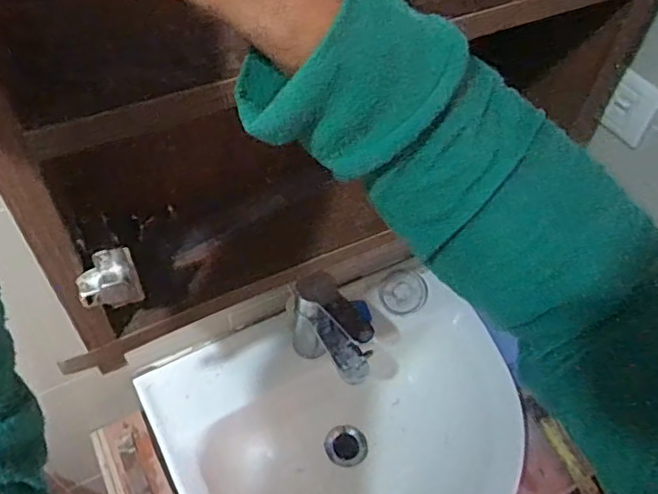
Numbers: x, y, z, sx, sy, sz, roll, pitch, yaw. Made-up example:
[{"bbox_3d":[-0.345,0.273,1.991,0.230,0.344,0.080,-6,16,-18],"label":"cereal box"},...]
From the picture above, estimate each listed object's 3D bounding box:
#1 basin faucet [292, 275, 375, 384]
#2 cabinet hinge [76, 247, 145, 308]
[{"bbox_3d":[0.003,0.112,0.724,0.041,0.162,0.138,-31,59,-24],"label":"basin faucet"},{"bbox_3d":[-0.151,0.025,0.402,0.039,0.049,0.016,-23,56,-20],"label":"cabinet hinge"}]

